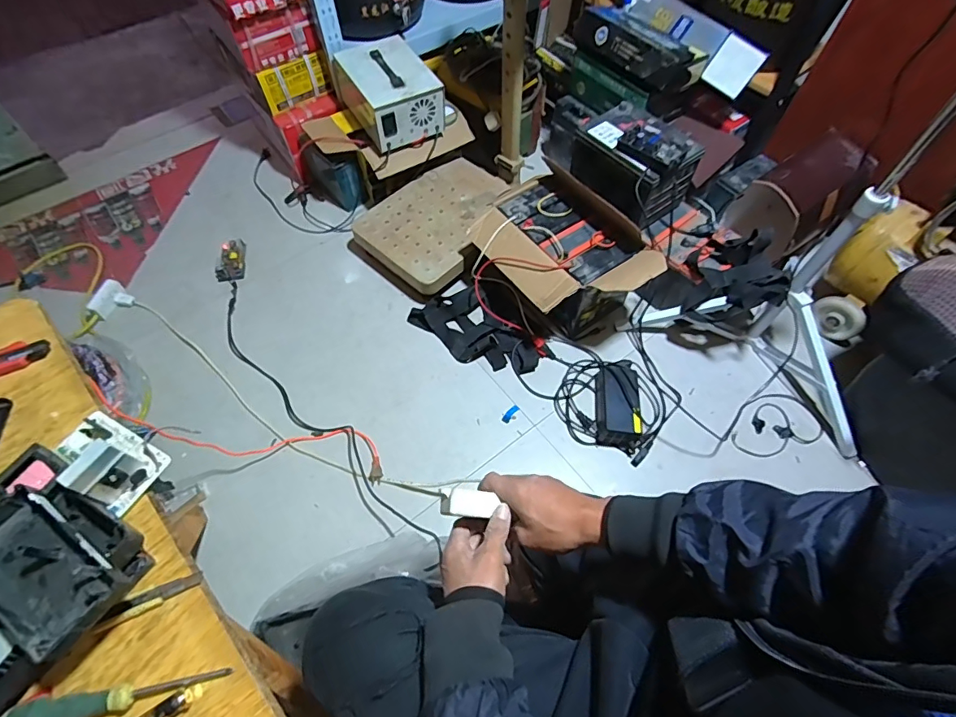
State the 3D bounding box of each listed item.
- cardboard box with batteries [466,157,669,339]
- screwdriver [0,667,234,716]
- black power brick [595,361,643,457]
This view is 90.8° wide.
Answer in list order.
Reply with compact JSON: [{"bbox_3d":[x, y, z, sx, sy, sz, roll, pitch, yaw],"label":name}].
[{"bbox_3d":[0.189,-0.234,1.133,0.283,0.257,0.422,-34,65,-17],"label":"cardboard box with batteries"},{"bbox_3d":[-0.271,0.260,0.357,0.150,0.027,0.023,-9,60,-4],"label":"screwdriver"},{"bbox_3d":[0.317,0.097,1.067,0.092,0.060,0.208,7,60,5],"label":"black power brick"}]

